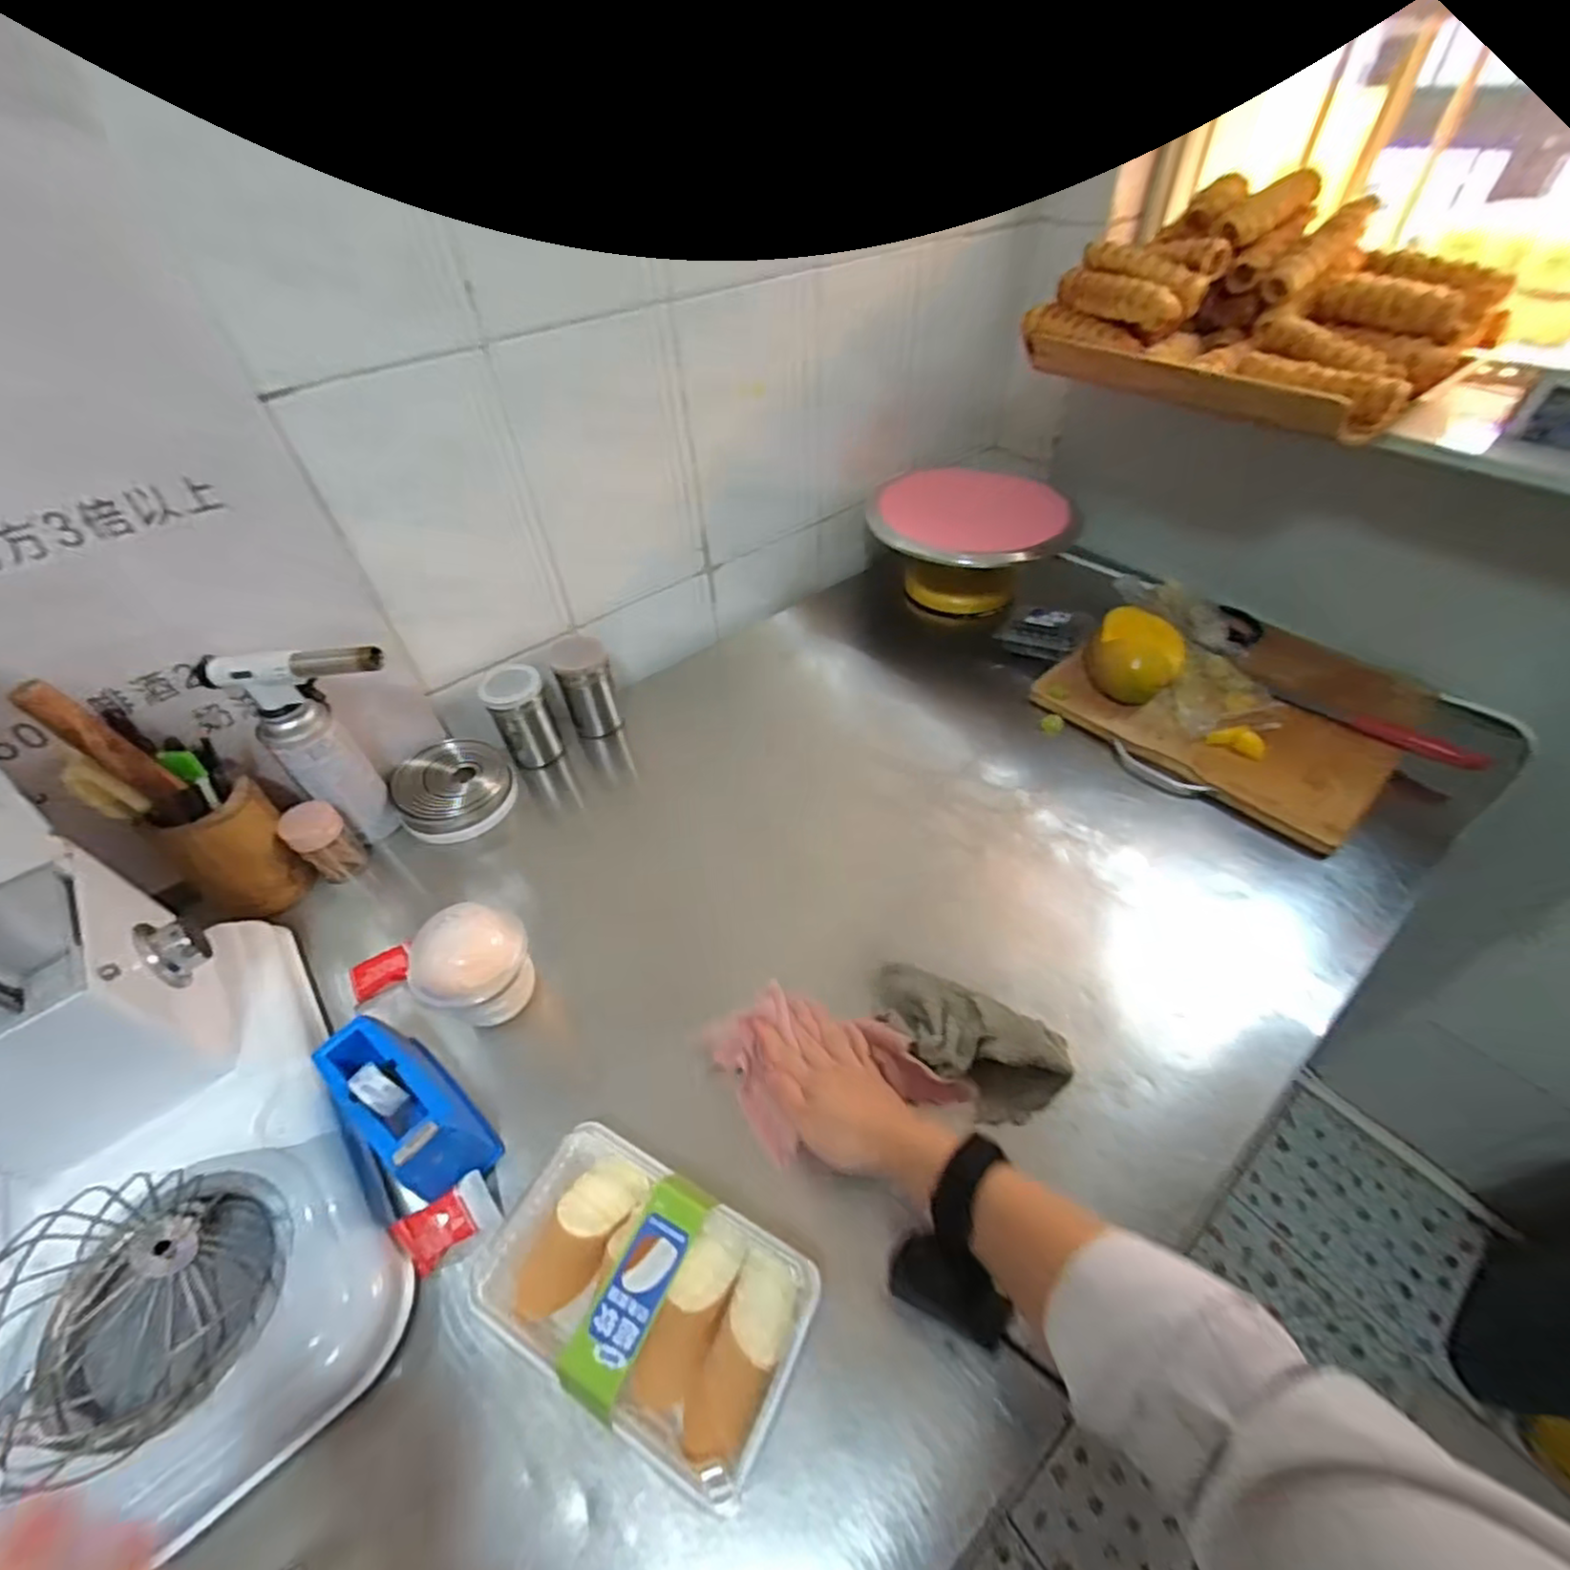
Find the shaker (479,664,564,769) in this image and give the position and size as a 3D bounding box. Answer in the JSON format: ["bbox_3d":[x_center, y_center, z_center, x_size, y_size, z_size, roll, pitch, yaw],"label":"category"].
[{"bbox_3d":[-0.308,-0.081,0.780,0.067,0.117,0.056,-21,50,-16],"label":"shaker"}]

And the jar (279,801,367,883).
[{"bbox_3d":[-0.469,0.059,0.678,0.049,0.084,0.049,-2,47,2],"label":"jar"}]

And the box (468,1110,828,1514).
[{"bbox_3d":[-0.095,0.328,0.435,0.210,0.066,0.125,20,51,20],"label":"box"}]

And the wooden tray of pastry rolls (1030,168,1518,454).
[{"bbox_3d":[0.510,-0.520,0.706,0.272,0.138,0.371,-31,53,-23],"label":"wooden tray of pastry rolls"}]

